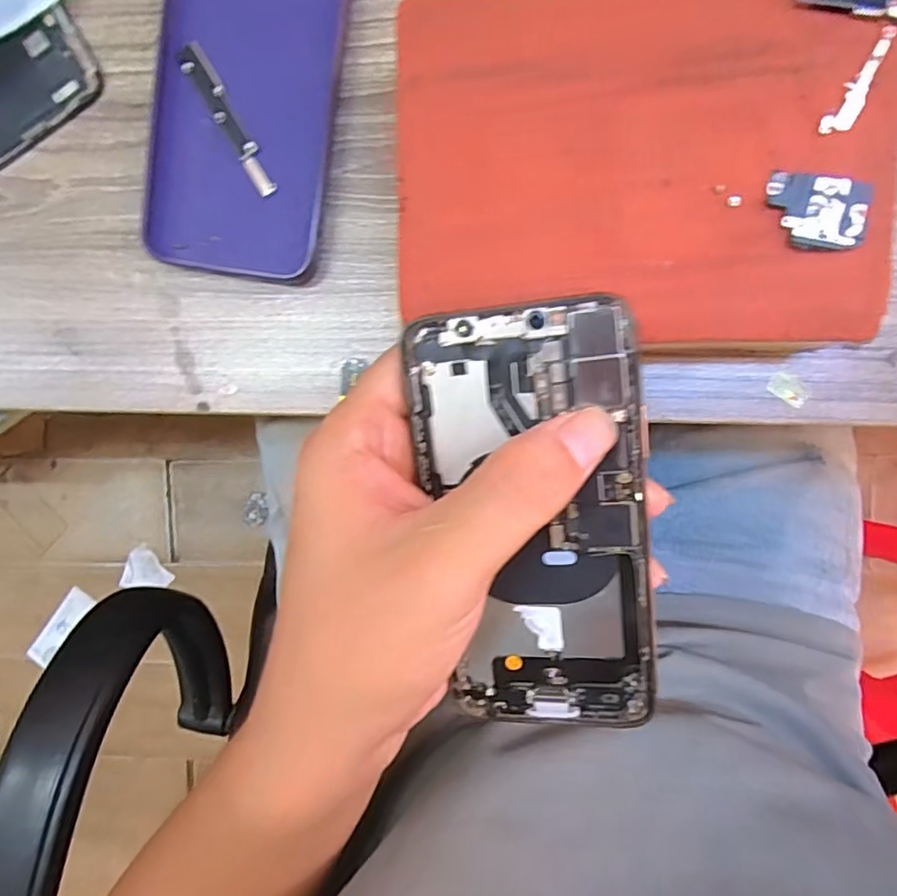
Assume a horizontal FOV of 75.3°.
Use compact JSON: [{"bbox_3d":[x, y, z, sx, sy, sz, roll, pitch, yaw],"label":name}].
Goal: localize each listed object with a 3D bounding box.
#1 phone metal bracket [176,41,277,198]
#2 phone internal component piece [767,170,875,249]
[{"bbox_3d":[-0.088,-0.132,0.233,0.010,0.004,0.066,-32,93,8],"label":"phone metal bracket"},{"bbox_3d":[0.118,-0.075,0.185,0.031,0.004,0.023,9,96,5],"label":"phone internal component piece"}]

